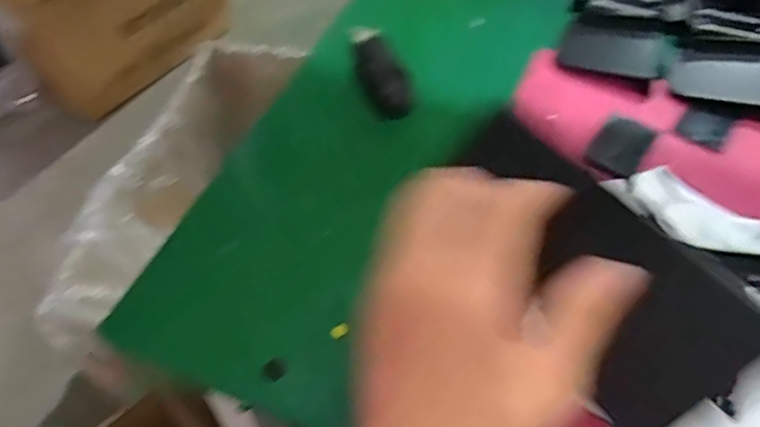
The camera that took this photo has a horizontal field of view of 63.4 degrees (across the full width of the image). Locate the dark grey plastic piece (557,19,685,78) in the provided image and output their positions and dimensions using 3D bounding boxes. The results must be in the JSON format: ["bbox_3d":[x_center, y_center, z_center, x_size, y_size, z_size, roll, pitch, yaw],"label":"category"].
[{"bbox_3d":[0.187,-0.128,0.485,0.085,0.015,0.038,11,91,9],"label":"dark grey plastic piece"}]

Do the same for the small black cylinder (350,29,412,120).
[{"bbox_3d":[-0.003,-0.108,0.459,0.029,0.030,0.083,-16,54,-14],"label":"small black cylinder"}]

